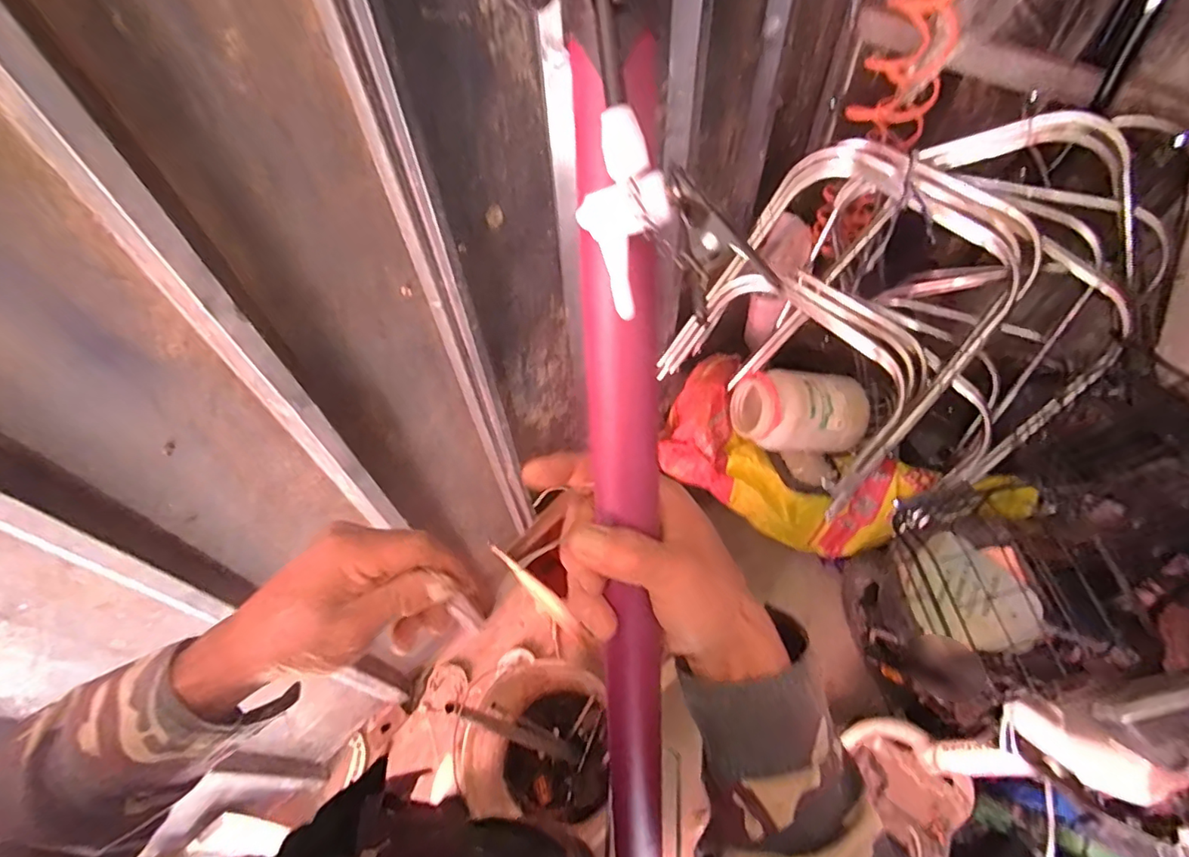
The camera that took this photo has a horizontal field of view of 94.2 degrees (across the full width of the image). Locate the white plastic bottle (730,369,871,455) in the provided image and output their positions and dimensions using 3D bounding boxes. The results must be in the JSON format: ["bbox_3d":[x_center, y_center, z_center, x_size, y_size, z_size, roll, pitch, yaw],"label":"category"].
[{"bbox_3d":[0.452,-0.043,1.207,0.285,0.126,0.147,4,59,5],"label":"white plastic bottle"}]

